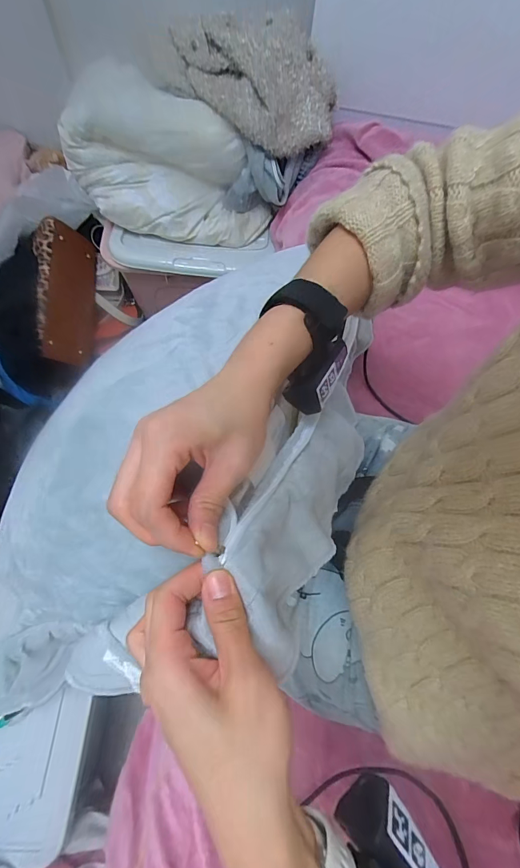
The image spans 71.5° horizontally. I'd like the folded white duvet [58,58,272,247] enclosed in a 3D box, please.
[{"bbox_3d":[-0.200,-0.590,0.797,0.438,0.223,0.175,6,66,-1],"label":"folded white duvet"}]

